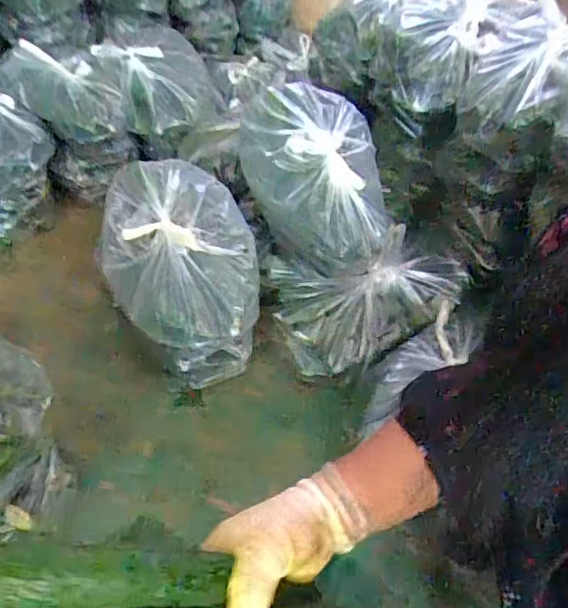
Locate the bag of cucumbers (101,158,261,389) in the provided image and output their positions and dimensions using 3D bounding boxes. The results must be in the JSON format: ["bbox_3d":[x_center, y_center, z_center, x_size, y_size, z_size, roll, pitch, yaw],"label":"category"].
[{"bbox_3d":[-0.161,-0.047,0.896,0.214,0.216,0.317,-11,54,-11],"label":"bag of cucumbers"}]

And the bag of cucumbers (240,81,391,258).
[{"bbox_3d":[0.049,-0.218,0.894,0.230,0.119,0.291,-1,51,-3],"label":"bag of cucumbers"}]

